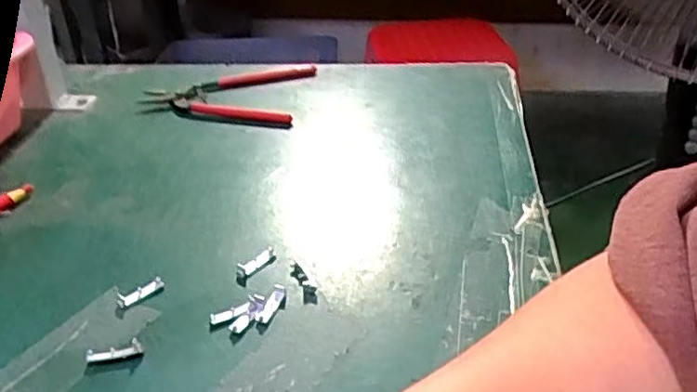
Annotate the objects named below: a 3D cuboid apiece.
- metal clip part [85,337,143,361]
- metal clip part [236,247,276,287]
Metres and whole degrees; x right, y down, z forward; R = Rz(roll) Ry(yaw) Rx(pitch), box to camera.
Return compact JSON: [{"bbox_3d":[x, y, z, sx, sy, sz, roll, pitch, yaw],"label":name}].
[{"bbox_3d":[-0.127,0.085,0.366,0.029,0.005,0.011,-11,34,-12],"label":"metal clip part"},{"bbox_3d":[-0.060,0.043,0.428,0.014,0.004,0.036,19,39,29],"label":"metal clip part"}]

